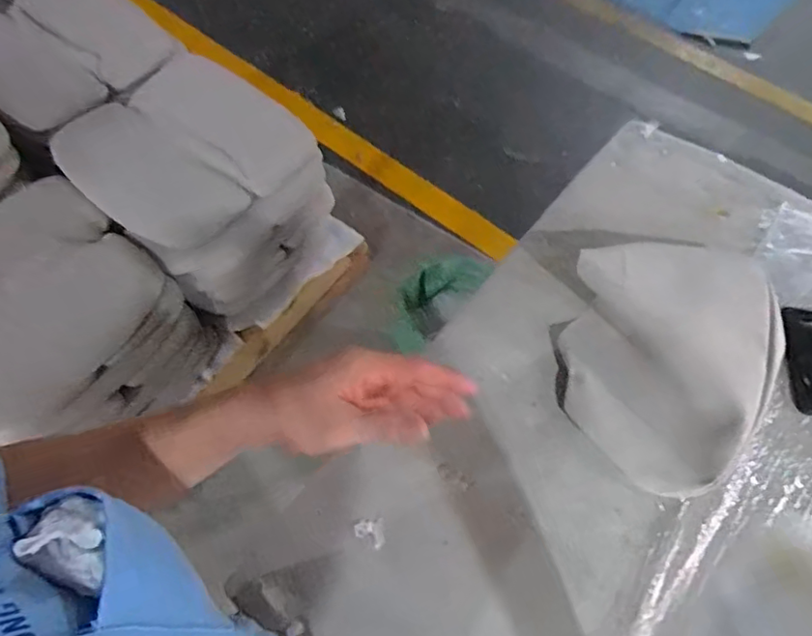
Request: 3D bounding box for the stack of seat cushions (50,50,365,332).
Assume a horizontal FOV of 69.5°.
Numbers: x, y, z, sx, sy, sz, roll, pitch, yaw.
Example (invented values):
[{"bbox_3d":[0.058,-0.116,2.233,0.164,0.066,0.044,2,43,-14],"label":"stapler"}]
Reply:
[{"bbox_3d":[-0.469,-0.300,1.483,0.458,0.445,0.497,41,66,18],"label":"stack of seat cushions"}]

